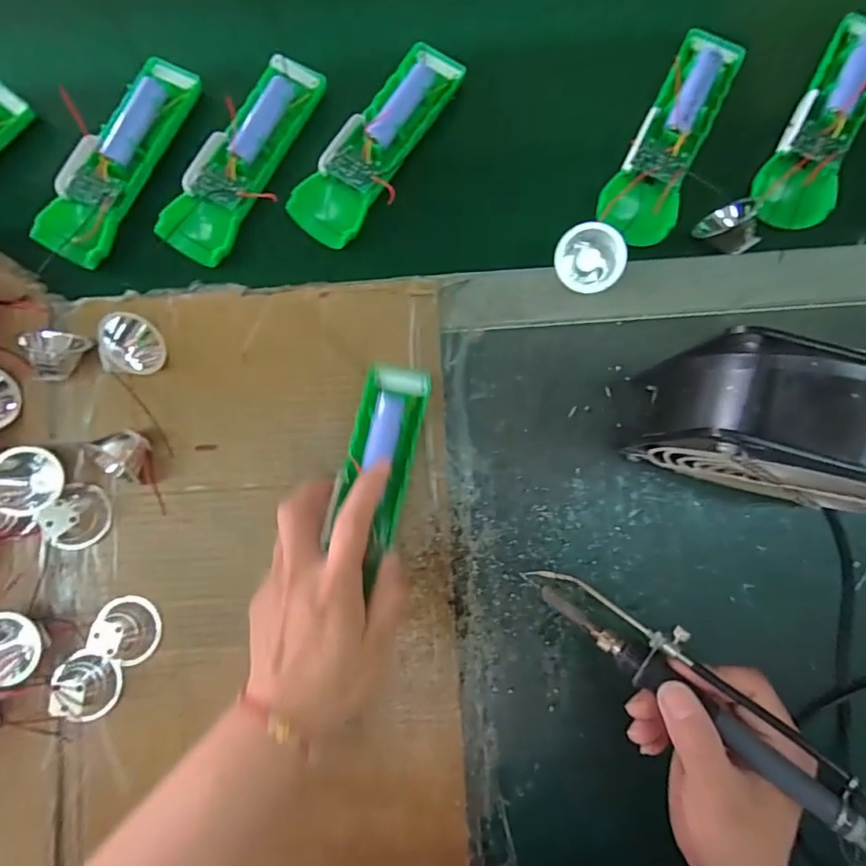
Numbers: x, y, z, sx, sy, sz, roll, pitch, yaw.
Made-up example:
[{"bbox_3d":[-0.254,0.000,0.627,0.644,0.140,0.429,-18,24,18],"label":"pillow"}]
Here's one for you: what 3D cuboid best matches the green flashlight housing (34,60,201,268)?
[{"bbox_3d":[-0.229,-0.198,0.385,0.049,0.020,0.158,28,86,4],"label":"green flashlight housing"}]

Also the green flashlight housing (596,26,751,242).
[{"bbox_3d":[0.163,-0.204,0.367,0.051,0.026,0.148,24,86,4],"label":"green flashlight housing"}]

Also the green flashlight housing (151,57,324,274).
[{"bbox_3d":[-0.137,-0.197,0.381,0.050,0.028,0.155,29,87,4],"label":"green flashlight housing"}]

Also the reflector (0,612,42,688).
[{"bbox_3d":[-0.280,0.142,0.351,0.037,0.021,0.044,-10,74,-27],"label":"reflector"}]

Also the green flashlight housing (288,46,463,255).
[{"bbox_3d":[-0.039,-0.204,0.381,0.050,0.025,0.153,36,87,4],"label":"green flashlight housing"}]

